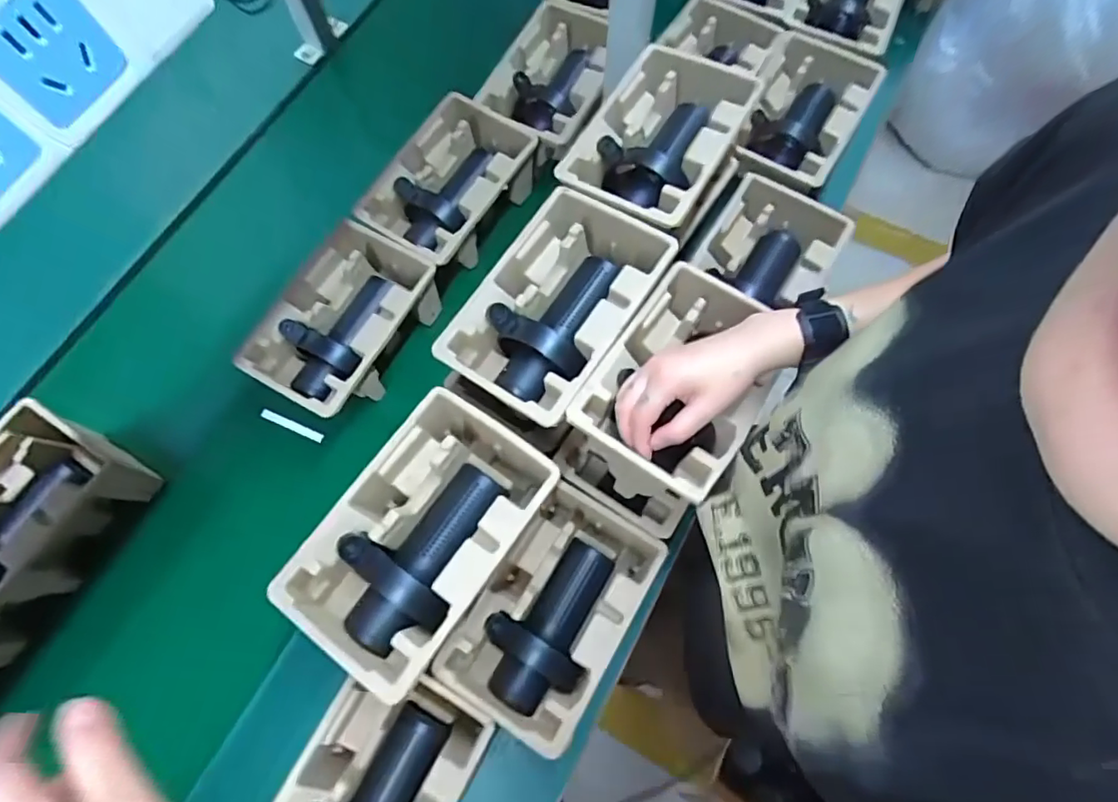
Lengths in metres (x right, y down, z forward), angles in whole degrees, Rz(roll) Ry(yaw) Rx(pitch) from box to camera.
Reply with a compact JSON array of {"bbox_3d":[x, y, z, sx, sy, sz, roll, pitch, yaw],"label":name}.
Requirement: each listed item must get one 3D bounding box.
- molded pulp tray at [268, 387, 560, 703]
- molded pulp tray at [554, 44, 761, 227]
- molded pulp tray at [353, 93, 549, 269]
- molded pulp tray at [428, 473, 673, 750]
[{"bbox_3d":[-0.120,0.119,0.510,0.153,0.101,0.226,34,75,10],"label":"molded pulp tray"},{"bbox_3d":[0.109,-0.284,0.618,0.146,0.076,0.233,28,75,9],"label":"molded pulp tray"},{"bbox_3d":[-0.139,-0.282,0.744,0.151,0.093,0.234,31,75,10],"label":"molded pulp tray"},{"bbox_3d":[-0.001,0.219,0.594,0.143,0.104,0.229,30,75,10],"label":"molded pulp tray"}]

